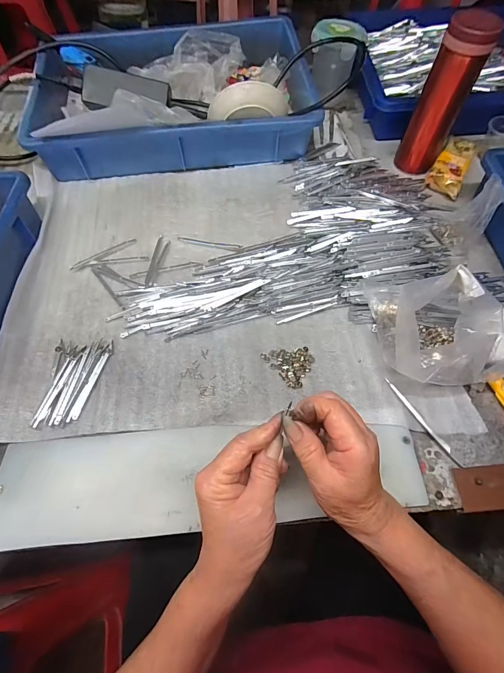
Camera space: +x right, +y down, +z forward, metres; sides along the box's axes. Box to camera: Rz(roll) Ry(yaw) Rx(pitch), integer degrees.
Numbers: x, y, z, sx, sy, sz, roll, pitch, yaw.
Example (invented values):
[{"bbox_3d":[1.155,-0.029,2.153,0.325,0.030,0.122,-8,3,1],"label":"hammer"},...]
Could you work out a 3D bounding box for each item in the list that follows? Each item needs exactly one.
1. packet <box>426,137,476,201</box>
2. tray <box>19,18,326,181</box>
[{"bbox_3d":[0.317,-0.273,0.540,0.049,0.025,0.114,25,65,12],"label":"packet"},{"bbox_3d":[-0.127,-0.398,0.561,0.425,0.101,0.261,-9,63,-5],"label":"tray"}]

